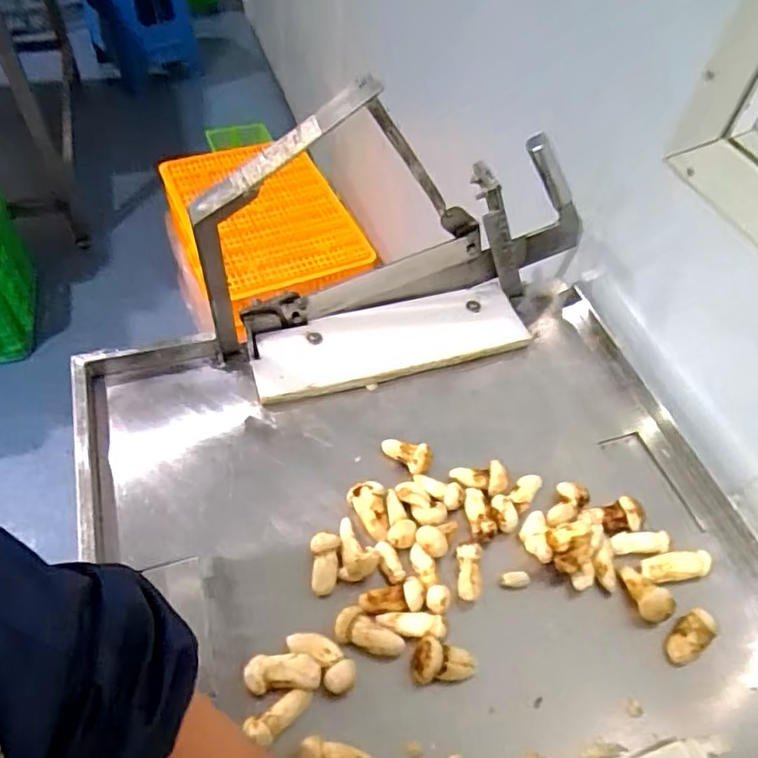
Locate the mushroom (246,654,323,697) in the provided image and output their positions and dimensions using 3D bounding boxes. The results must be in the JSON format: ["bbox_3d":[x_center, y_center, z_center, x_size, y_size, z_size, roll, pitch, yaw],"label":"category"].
[{"bbox_3d":[-0.075,0.233,0.468,0.058,0.024,0.026,-1,52,-5],"label":"mushroom"}]

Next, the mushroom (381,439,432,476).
[{"bbox_3d":[0.028,0.075,0.596,0.055,0.022,0.024,18,50,34],"label":"mushroom"}]

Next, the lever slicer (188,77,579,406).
[{"bbox_3d":[0.046,-0.135,0.607,0.437,0.278,0.118,-14,54,-15],"label":"lever slicer"}]

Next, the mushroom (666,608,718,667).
[{"bbox_3d":[0.265,0.222,0.508,0.042,0.030,0.027,-26,58,-23],"label":"mushroom"}]

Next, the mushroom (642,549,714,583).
[{"bbox_3d":[0.274,0.175,0.551,0.062,0.023,0.023,-4,52,-7],"label":"mushroom"}]

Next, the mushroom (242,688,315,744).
[{"bbox_3d":[-0.073,0.256,0.452,0.050,0.023,0.021,-27,58,-23],"label":"mushroom"}]

